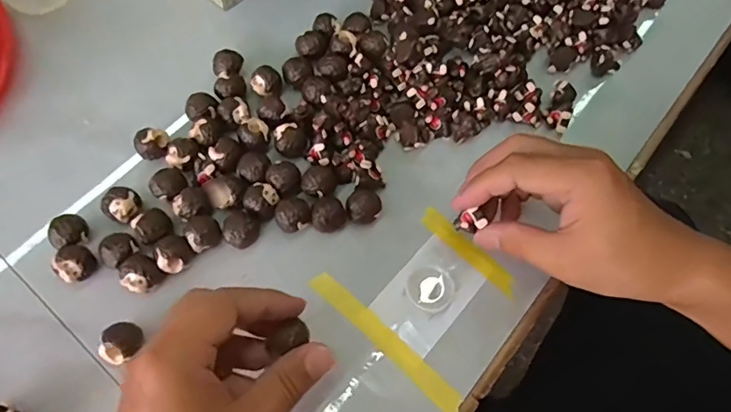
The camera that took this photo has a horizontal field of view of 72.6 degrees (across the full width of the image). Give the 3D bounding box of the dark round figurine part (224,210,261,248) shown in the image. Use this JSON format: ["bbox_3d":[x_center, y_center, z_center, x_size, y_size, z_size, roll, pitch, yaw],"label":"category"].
[{"bbox_3d":[-0.088,0.015,0.349,0.024,0.015,0.024,1,68,-2],"label":"dark round figurine part"}]

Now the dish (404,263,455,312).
[{"bbox_3d":[0.044,0.057,0.340,0.031,0.014,0.030,1,68,-2],"label":"dish"}]

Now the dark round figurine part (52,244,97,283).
[{"bbox_3d":[-0.196,0.039,0.337,0.021,0.021,0.024,29,70,9],"label":"dark round figurine part"}]

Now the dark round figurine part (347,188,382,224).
[{"bbox_3d":[-0.001,0.001,0.359,0.025,0.016,0.024,1,68,-2],"label":"dark round figurine part"}]

